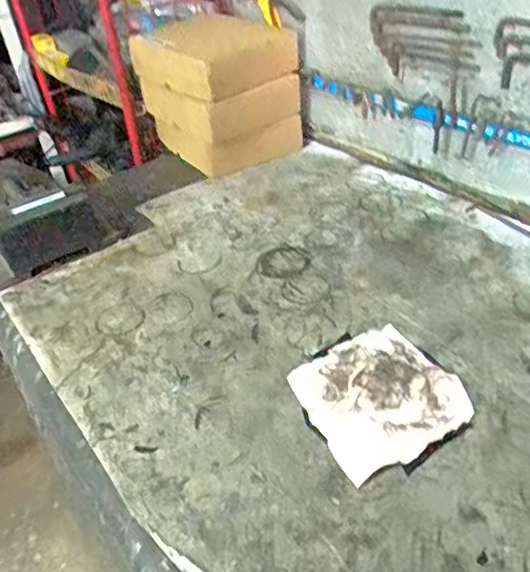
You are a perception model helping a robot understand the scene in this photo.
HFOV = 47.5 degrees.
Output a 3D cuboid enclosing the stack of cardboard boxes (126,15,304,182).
[{"bbox_3d":[-0.091,-0.386,1.197,0.220,0.221,0.256,-27,41,-25],"label":"stack of cardboard boxes"}]

